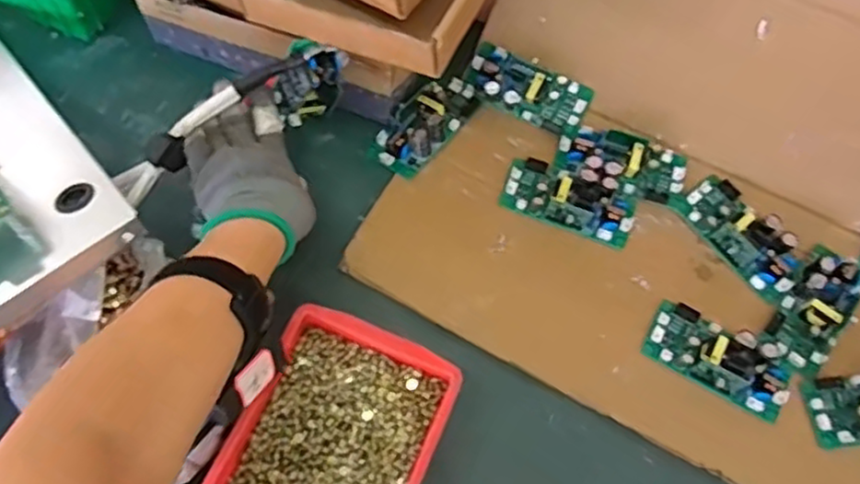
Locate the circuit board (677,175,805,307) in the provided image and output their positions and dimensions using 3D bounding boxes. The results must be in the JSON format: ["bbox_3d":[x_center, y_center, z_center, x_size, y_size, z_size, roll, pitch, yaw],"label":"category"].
[{"bbox_3d":[0.284,-0.008,0.611,0.054,0.021,0.118,-36,73,-18],"label":"circuit board"}]

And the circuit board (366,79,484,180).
[{"bbox_3d":[-0.001,-0.116,0.637,0.050,0.023,0.118,39,69,12],"label":"circuit board"}]

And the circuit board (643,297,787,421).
[{"bbox_3d":[0.240,0.095,0.565,0.117,0.024,0.055,31,67,9],"label":"circuit board"}]

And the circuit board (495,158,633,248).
[{"bbox_3d":[0.127,-0.041,0.618,0.118,0.019,0.056,21,66,5],"label":"circuit board"}]

